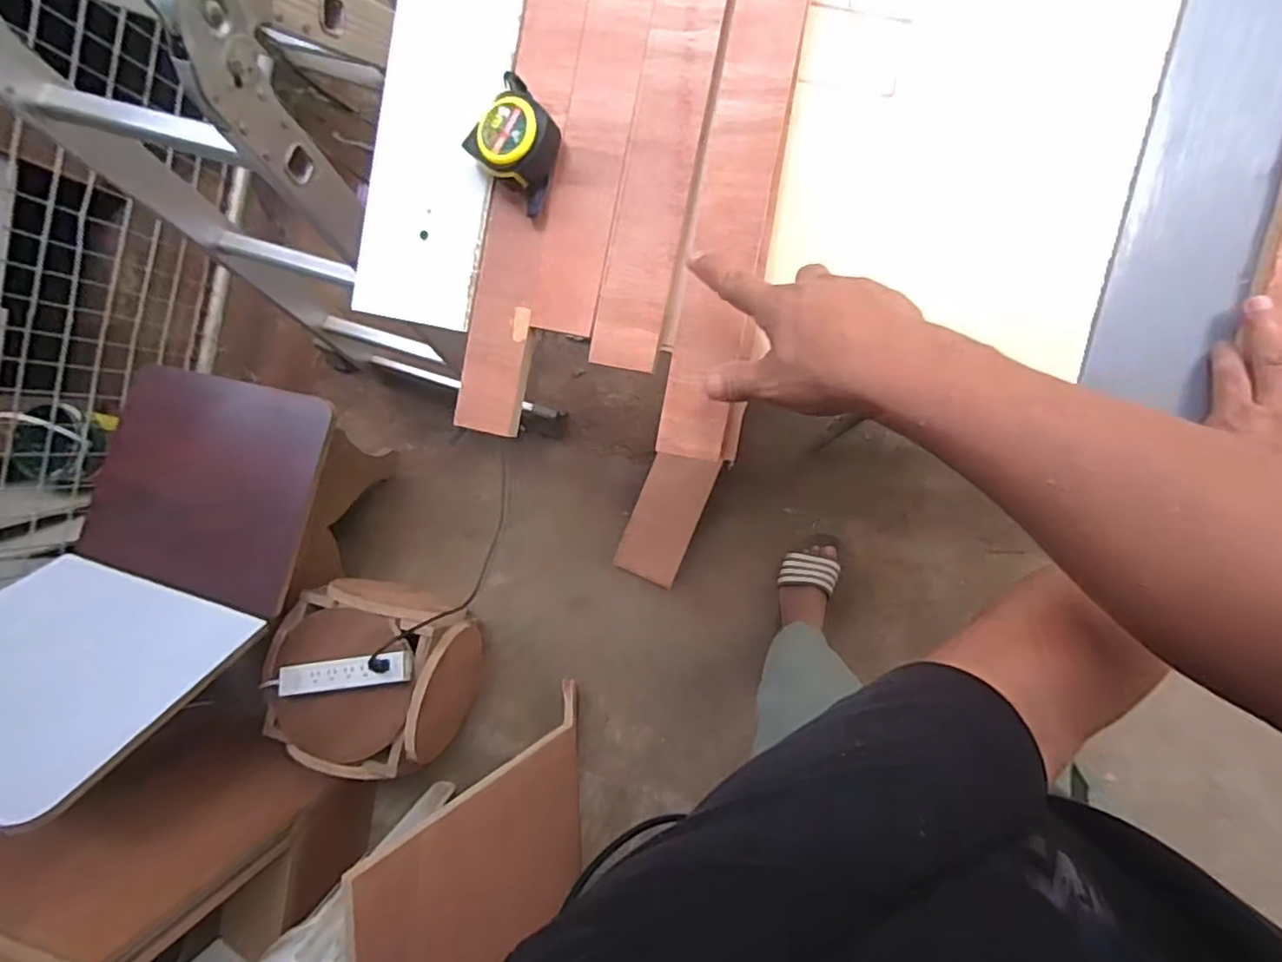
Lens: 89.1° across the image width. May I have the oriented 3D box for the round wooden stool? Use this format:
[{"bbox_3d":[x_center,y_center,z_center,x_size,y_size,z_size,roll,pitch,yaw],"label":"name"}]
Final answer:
[{"bbox_3d":[-0.530,0.375,1.324,0.352,0.291,0.314,15,96,10],"label":"round wooden stool"}]

